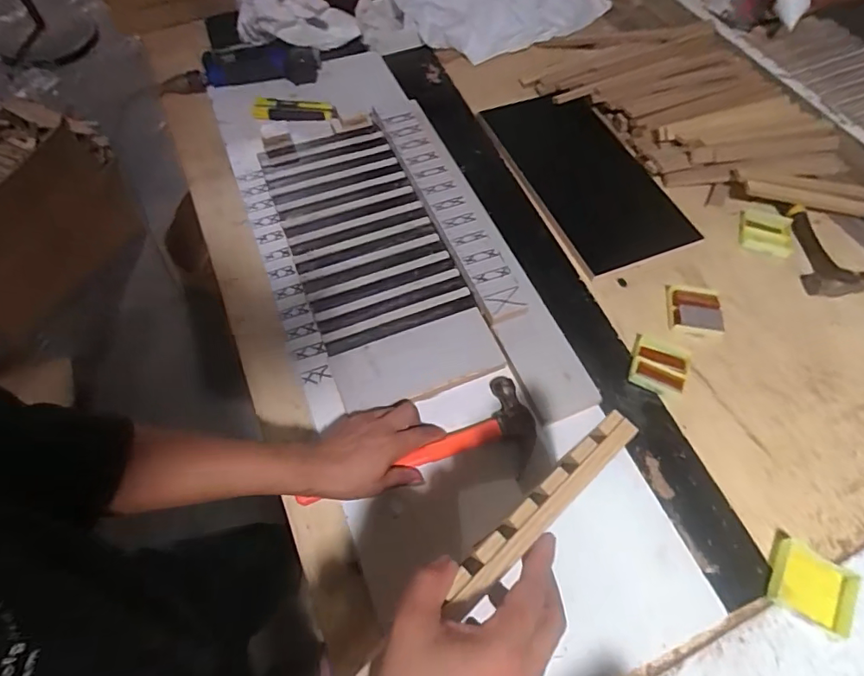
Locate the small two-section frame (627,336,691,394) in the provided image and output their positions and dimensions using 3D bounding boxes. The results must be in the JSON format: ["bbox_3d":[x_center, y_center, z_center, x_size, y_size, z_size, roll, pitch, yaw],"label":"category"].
[{"bbox_3d":[0.272,0.035,0.601,0.063,0.006,0.066,20,62,12],"label":"small two-section frame"}]

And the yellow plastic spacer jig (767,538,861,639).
[{"bbox_3d":[0.371,0.242,0.488,0.073,0.015,0.063,28,64,15],"label":"yellow plastic spacer jig"}]

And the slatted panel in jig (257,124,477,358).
[{"bbox_3d":[-0.099,-0.151,0.663,0.184,0.014,0.348,-19,63,-12],"label":"slatted panel in jig"}]

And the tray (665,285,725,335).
[{"bbox_3d":[0.335,-0.037,0.640,0.065,0.010,0.067,8,60,5],"label":"tray"}]

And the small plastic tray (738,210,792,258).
[{"bbox_3d":[0.474,-0.149,0.712,0.070,0.010,0.067,16,61,9],"label":"small plastic tray"}]

